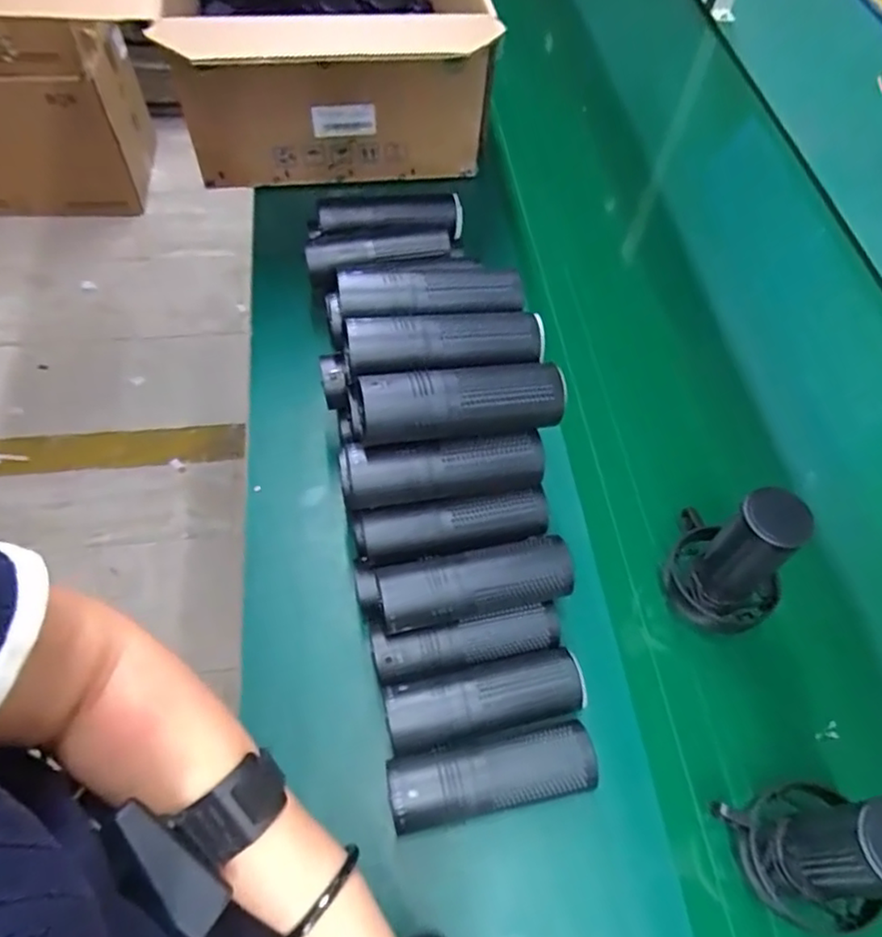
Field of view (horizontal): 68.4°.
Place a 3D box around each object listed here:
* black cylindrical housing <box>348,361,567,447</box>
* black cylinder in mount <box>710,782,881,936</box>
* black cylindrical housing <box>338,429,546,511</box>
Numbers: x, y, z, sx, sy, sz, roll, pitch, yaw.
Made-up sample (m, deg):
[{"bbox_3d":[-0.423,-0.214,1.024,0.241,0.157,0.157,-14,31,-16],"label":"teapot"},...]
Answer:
[{"bbox_3d":[0.013,-0.060,0.525,0.167,0.054,0.058,-10,60,-9],"label":"black cylindrical housing"},{"bbox_3d":[0.262,0.264,0.440,0.077,0.154,0.089,-7,58,-6],"label":"black cylinder in mount"},{"bbox_3d":[0.004,0.000,0.547,0.169,0.047,0.040,-6,60,-7],"label":"black cylindrical housing"}]

